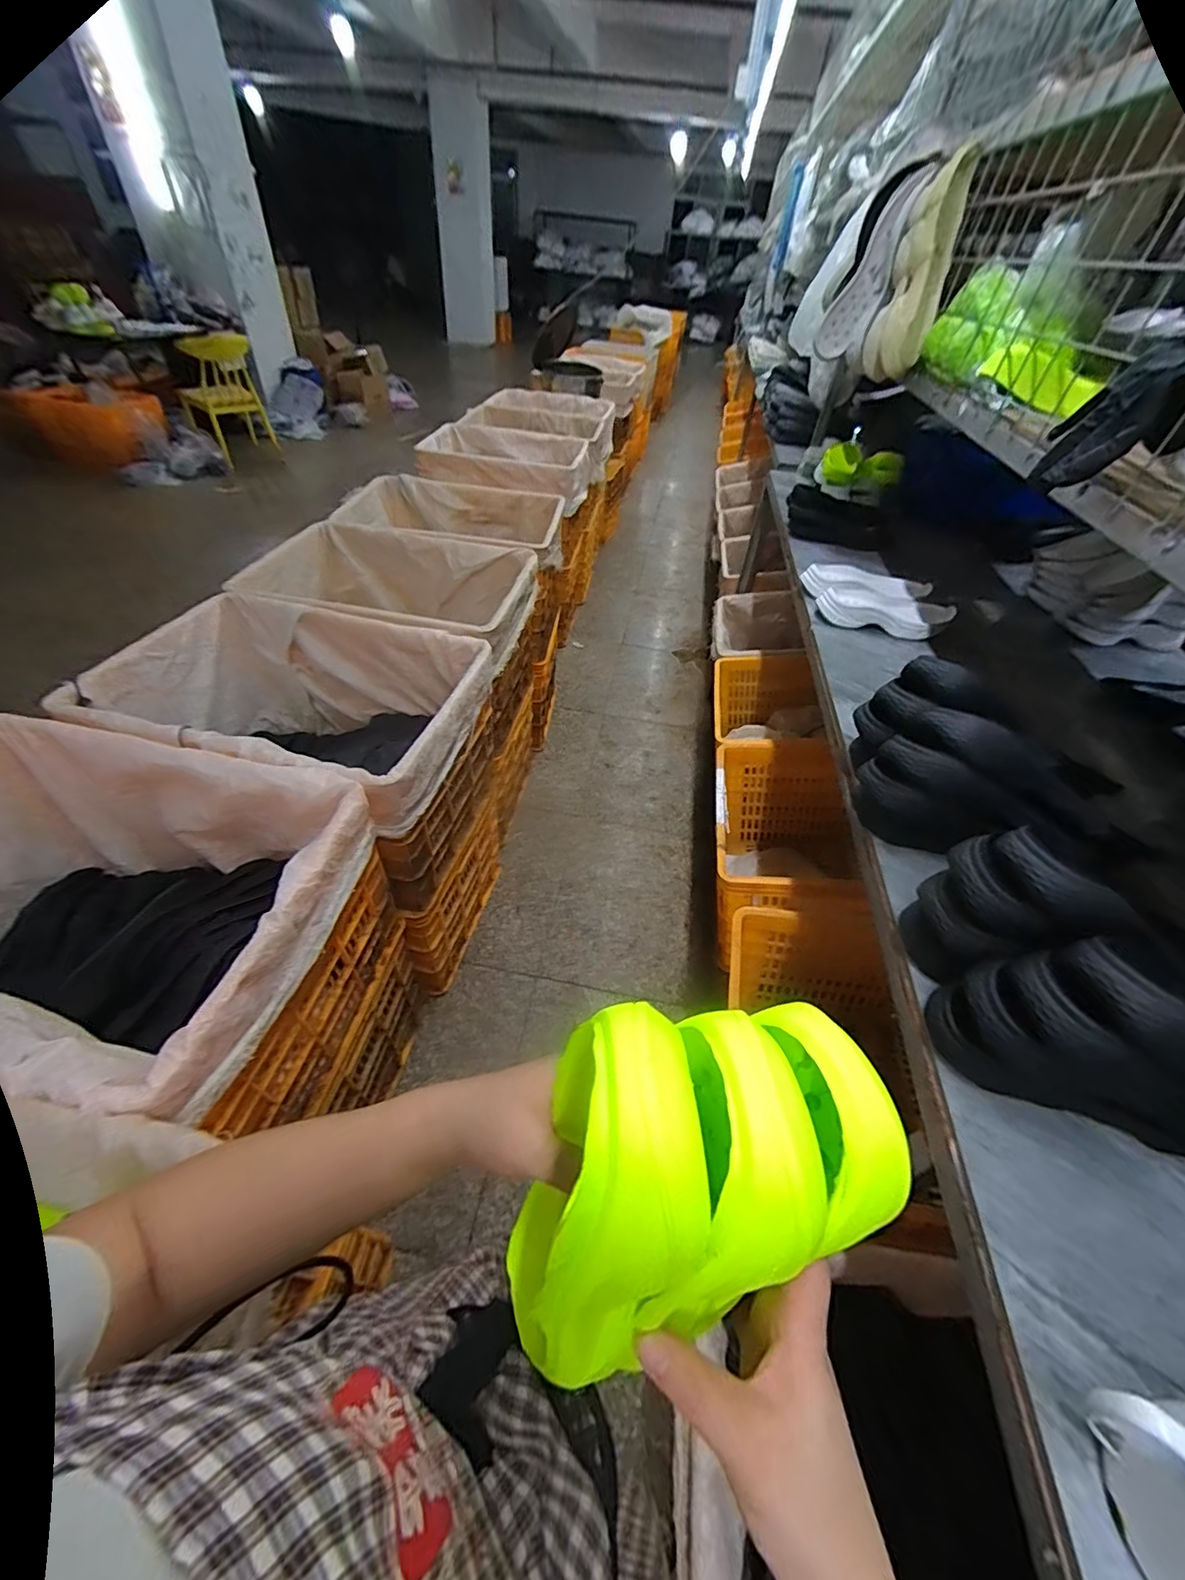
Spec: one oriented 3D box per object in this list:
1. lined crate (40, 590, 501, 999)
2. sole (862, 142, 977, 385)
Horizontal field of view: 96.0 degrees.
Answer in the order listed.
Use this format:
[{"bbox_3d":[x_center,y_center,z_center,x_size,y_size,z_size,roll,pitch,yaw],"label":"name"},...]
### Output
[{"bbox_3d":[-0.636,0.009,1.338,0.731,0.759,0.514,15,47,8],"label":"lined crate"},{"bbox_3d":[0.583,-0.911,0.953,0.105,0.274,0.068,23,48,15],"label":"sole"}]

